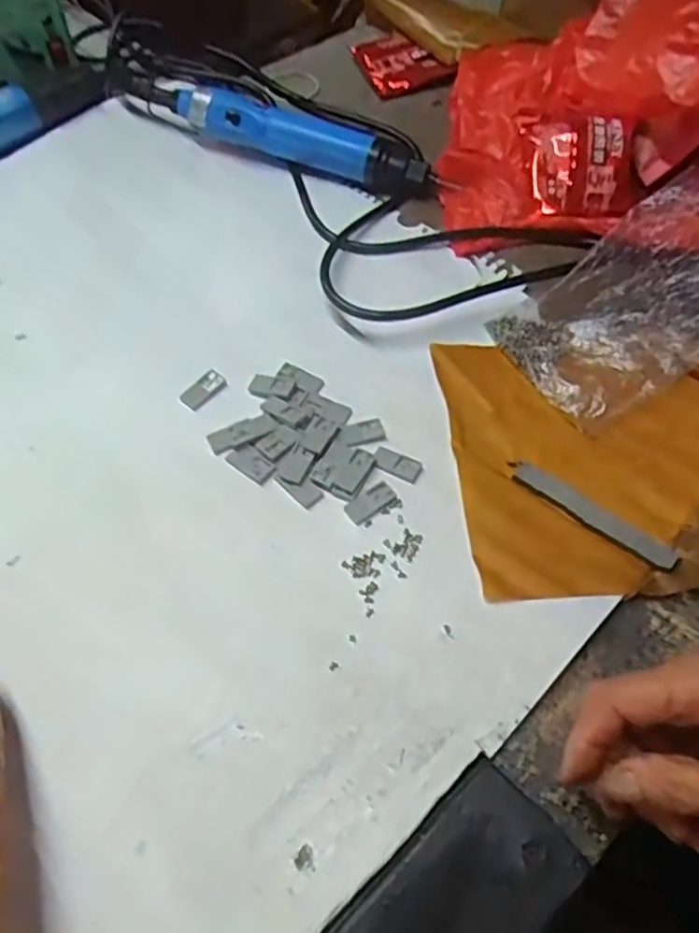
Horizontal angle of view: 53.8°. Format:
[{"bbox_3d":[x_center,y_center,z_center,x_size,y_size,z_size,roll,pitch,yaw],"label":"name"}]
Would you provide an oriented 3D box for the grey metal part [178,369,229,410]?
[{"bbox_3d":[-0.089,-0.047,0.420,0.014,0.005,0.028,39,64,24],"label":"grey metal part"}]

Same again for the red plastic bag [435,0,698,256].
[{"bbox_3d":[0.191,-0.260,0.482,0.236,0.110,0.214,5,56,5],"label":"red plastic bag"}]

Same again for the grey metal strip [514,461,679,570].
[{"bbox_3d":[0.132,0.024,0.371,0.092,0.005,0.015,35,63,22],"label":"grey metal strip"}]

